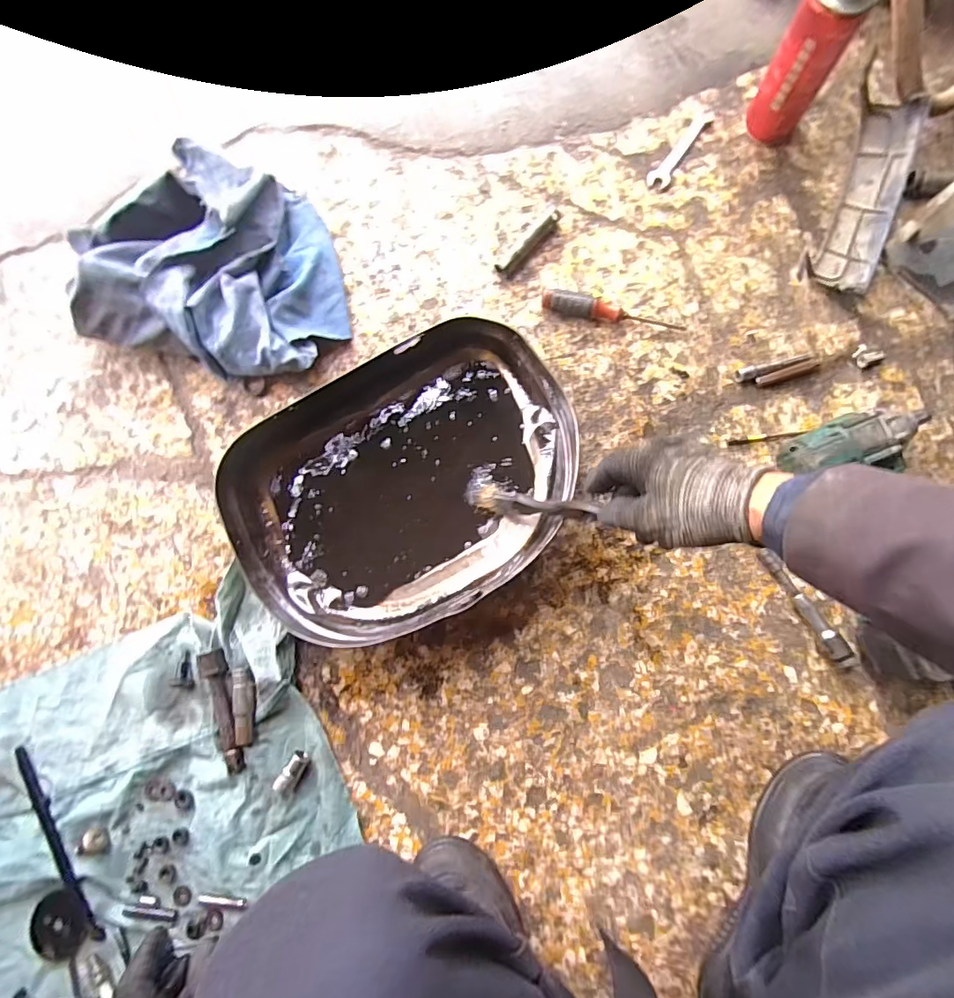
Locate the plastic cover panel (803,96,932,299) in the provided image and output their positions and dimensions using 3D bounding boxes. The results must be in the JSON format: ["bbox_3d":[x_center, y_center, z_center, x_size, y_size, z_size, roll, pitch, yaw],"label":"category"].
[{"bbox_3d":[0.427,-0.325,0.545,0.068,0.046,0.195,22,84,7],"label":"plastic cover panel"}]

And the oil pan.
[{"bbox_3d":[-0.074,-0.013,0.528,0.355,0.067,0.273,-24,81,1],"label":"oil pan"}]

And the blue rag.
[{"bbox_3d":[-0.299,-0.265,0.567,0.297,0.090,0.240,3,82,5],"label":"blue rag"}]

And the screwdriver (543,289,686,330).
[{"bbox_3d":[0.151,-0.206,0.558,0.157,0.027,0.021,14,83,6],"label":"screwdriver"}]

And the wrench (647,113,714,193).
[{"bbox_3d":[0.240,-0.412,0.589,0.024,0.005,0.116,35,86,8],"label":"wrench"}]

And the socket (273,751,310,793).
[{"bbox_3d":[-0.191,0.282,0.515,0.018,0.019,0.042,29,85,8],"label":"socket"}]

